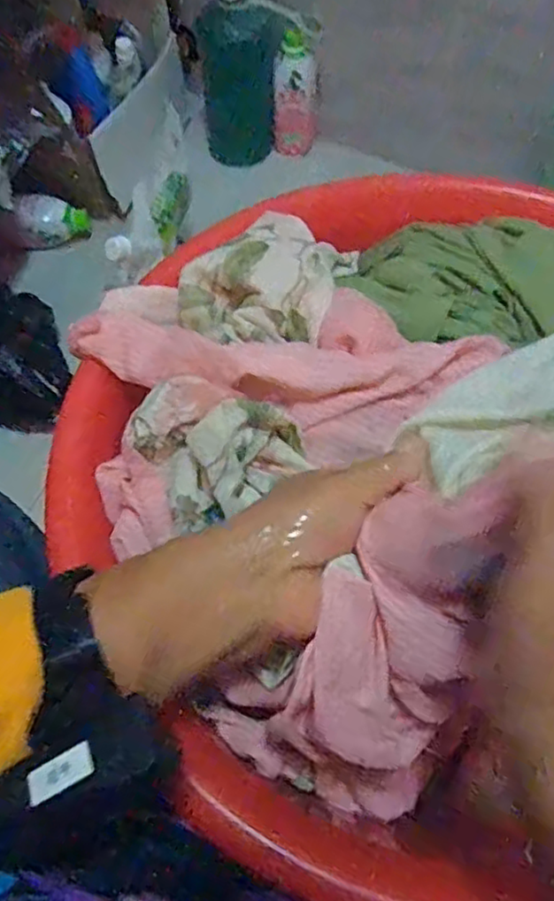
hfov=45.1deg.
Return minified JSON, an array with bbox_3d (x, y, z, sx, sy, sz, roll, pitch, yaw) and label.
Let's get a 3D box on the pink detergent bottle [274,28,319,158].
[{"bbox_3d":[0.028,-0.535,1.030,0.065,0.180,0.058,0,61,2],"label":"pink detergent bottle"}]

